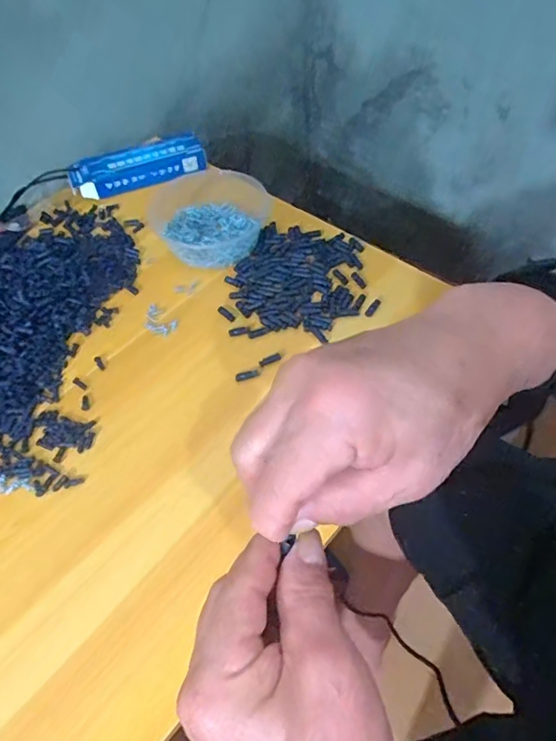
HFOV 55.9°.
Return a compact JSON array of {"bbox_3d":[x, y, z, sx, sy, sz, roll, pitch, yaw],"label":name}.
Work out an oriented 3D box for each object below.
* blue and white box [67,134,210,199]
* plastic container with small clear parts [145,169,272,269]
[{"bbox_3d":[-0.190,-0.280,0.713,0.181,0.032,0.059,-18,55,-11],"label":"blue and white box"},{"bbox_3d":[-0.090,-0.187,0.645,0.155,0.036,0.137,15,56,13],"label":"plastic container with small clear parts"}]

